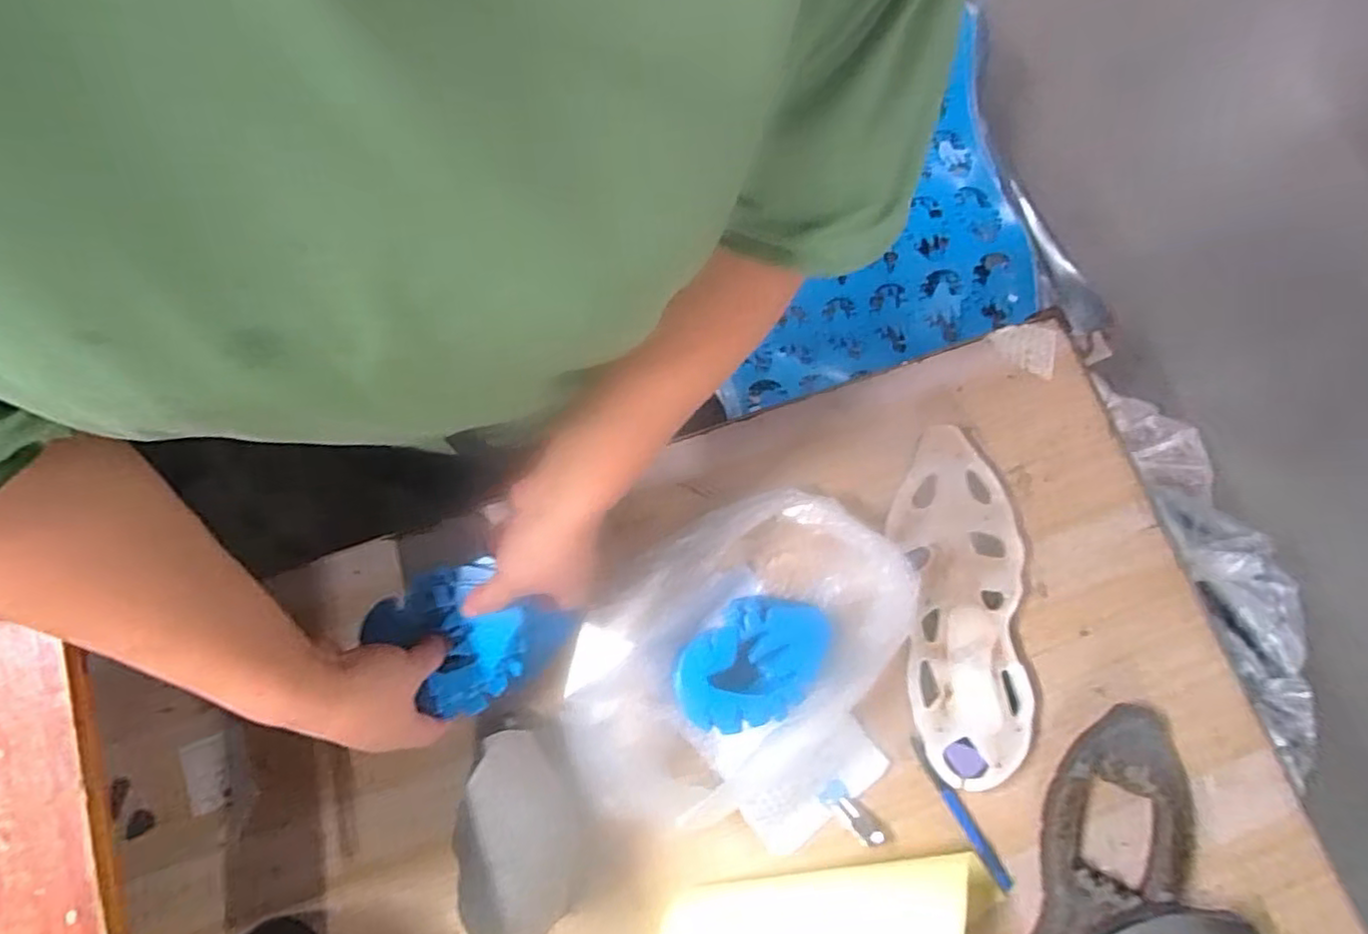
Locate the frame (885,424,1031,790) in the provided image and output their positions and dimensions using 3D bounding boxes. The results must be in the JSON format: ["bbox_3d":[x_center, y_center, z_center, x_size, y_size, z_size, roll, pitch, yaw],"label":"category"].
[{"bbox_3d":[0.233,0.108,0.557,0.103,0.024,0.283,-2,77,-1],"label":"frame"}]

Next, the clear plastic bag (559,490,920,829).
[{"bbox_3d":[0.043,0.141,0.510,0.271,0.071,0.177,-34,80,-8],"label":"clear plastic bag"}]

